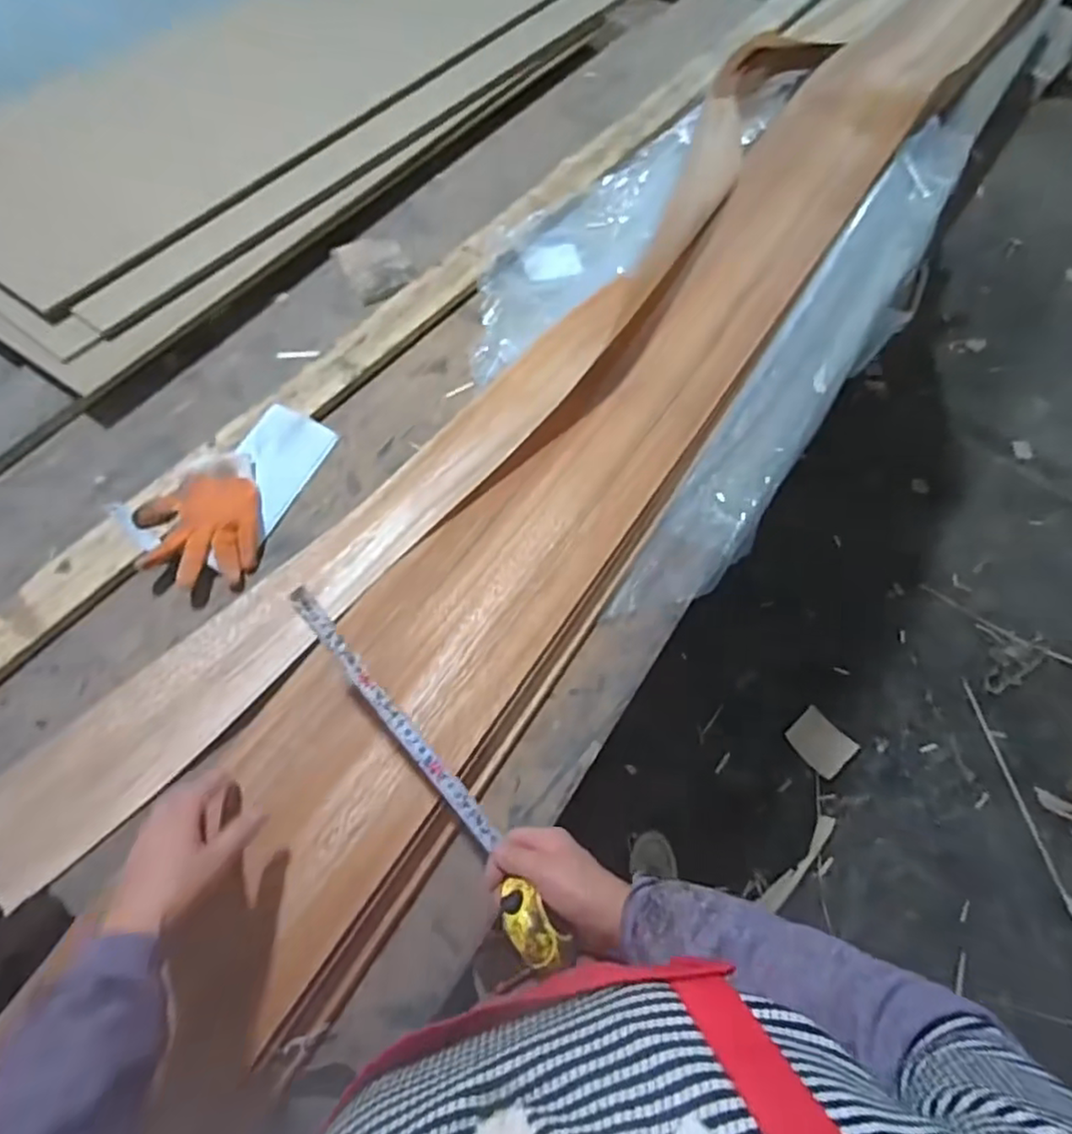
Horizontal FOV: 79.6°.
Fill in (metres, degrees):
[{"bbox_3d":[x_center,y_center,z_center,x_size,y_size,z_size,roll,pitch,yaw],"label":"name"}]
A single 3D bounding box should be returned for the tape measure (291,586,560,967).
[{"bbox_3d":[-0.100,0.173,0.561,0.040,0.052,0.371,-35,77,-19],"label":"tape measure"}]

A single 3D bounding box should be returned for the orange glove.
[{"bbox_3d":[-0.393,-0.049,0.761,0.138,0.035,0.172,-17,64,-11],"label":"orange glove"}]

